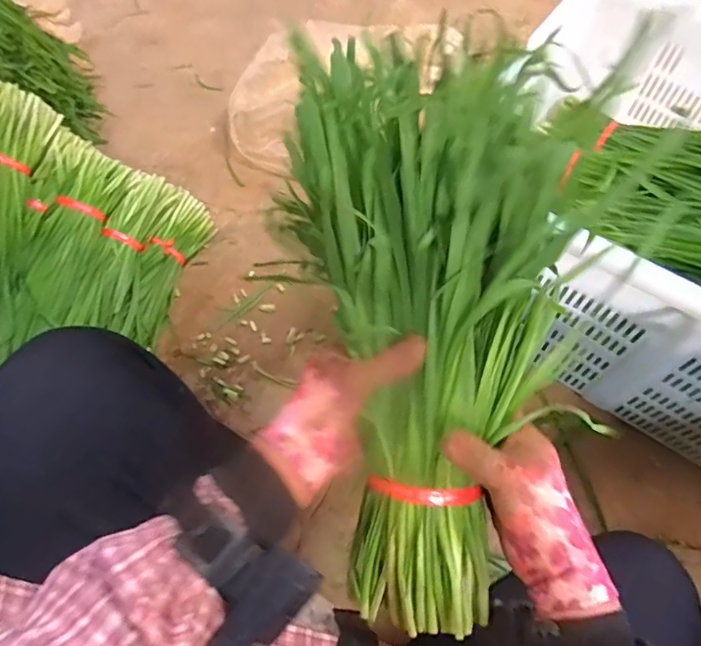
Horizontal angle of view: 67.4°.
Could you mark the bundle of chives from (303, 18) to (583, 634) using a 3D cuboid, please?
[{"bbox_3d":[0.062,-0.009,0.385,0.187,0.082,0.443,-2,87,1],"label":"bundle of chives"}]

